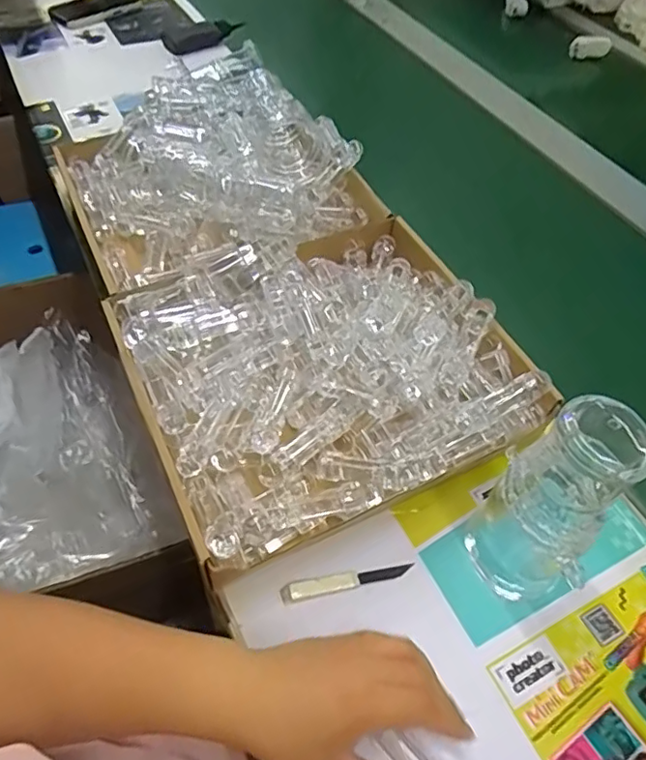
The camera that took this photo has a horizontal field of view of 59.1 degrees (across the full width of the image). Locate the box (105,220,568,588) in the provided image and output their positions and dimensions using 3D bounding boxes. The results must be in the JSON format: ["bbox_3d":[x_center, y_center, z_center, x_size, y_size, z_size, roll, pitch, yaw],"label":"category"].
[{"bbox_3d":[0.006,-0.017,0.503,0.321,0.058,0.277,-20,57,-18],"label":"box"}]

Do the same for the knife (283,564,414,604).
[{"bbox_3d":[0.018,0.149,0.425,0.098,0.004,0.013,-8,54,-10],"label":"knife"}]

